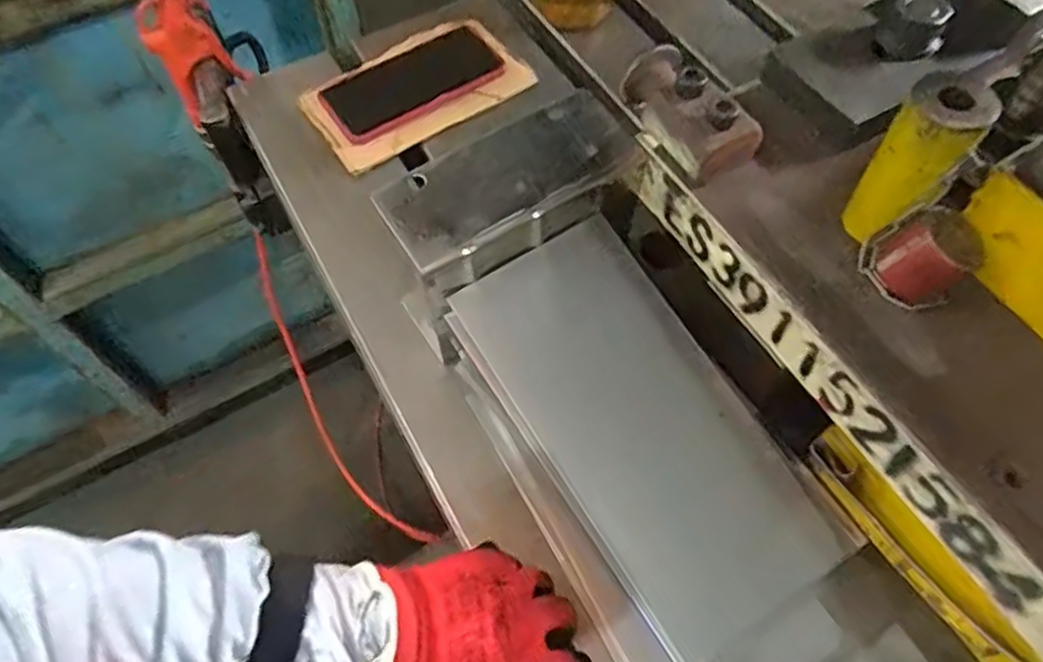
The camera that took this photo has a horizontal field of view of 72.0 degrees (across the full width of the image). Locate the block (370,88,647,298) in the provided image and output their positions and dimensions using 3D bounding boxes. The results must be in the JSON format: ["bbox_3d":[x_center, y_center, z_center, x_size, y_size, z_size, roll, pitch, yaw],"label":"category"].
[{"bbox_3d":[-0.006,-0.092,0.462,0.163,0.032,0.073,-32,71,-14],"label":"block"}]

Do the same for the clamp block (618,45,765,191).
[{"bbox_3d":[0.099,-0.135,0.440,0.044,0.045,0.093,-32,64,-16],"label":"clamp block"}]

